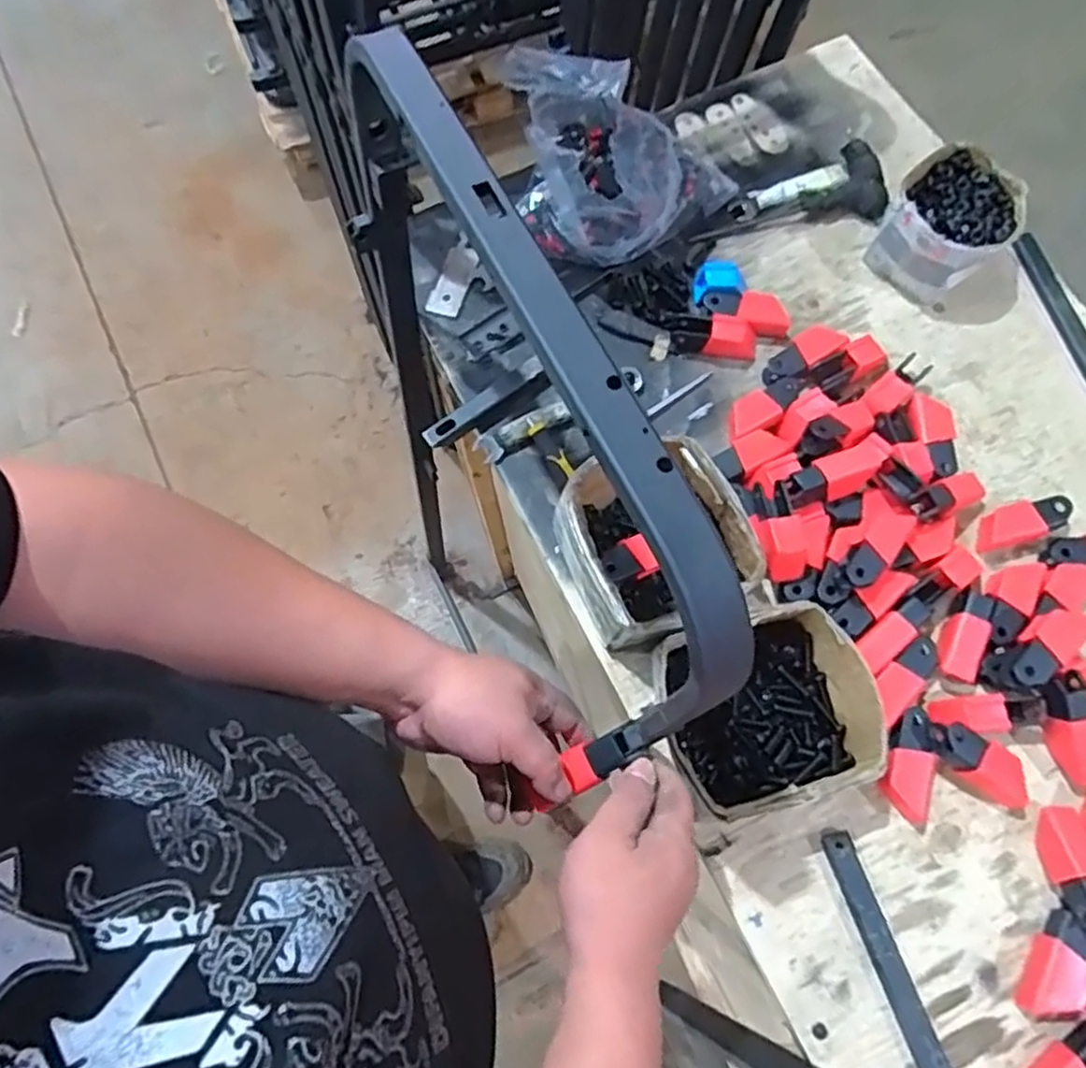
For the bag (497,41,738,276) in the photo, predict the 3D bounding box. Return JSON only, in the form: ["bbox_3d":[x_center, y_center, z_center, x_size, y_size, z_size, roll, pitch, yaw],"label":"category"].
[{"bbox_3d":[0.065,-0.364,0.734,0.213,0.111,0.167,23,73,9],"label":"bag"}]

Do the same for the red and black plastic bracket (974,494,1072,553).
[{"bbox_3d":[0.429,-0.008,0.662,0.084,0.028,0.034,-15,71,-4],"label":"red and black plastic bracket"}]

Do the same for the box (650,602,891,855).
[{"bbox_3d":[0.170,0.137,0.580,0.161,0.086,0.155,-24,72,-7],"label":"box"}]

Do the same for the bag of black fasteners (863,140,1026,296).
[{"bbox_3d":[0.399,-0.303,0.723,0.114,0.075,0.132,31,74,11],"label":"bag of black fasteners"}]

